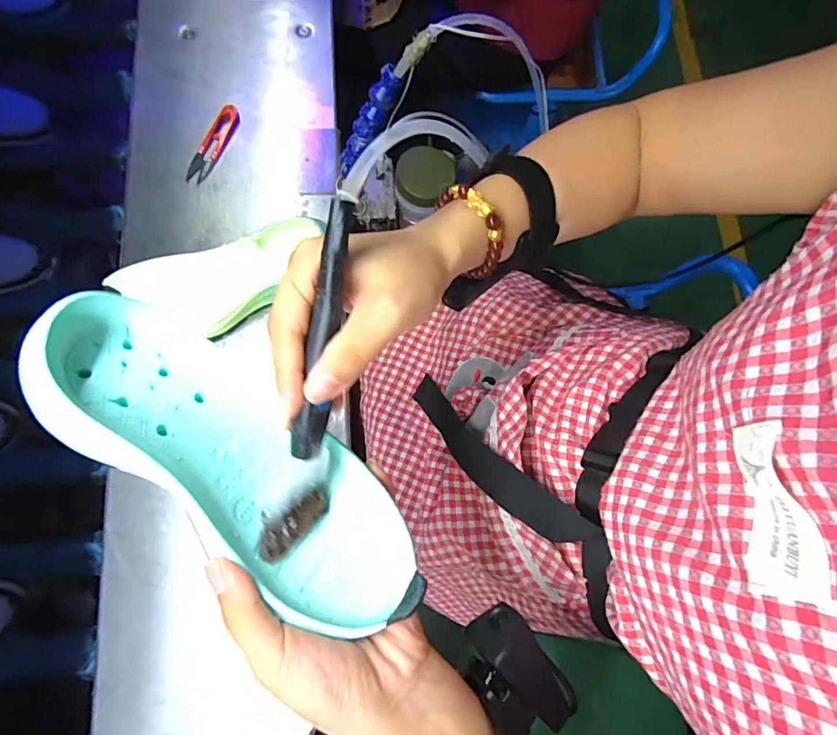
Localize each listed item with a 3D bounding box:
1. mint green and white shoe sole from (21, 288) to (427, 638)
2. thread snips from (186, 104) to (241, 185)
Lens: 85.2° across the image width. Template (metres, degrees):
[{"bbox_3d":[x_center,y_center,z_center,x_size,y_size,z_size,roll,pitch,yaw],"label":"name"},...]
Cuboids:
[{"bbox_3d":[-0.089,0.047,0.232,0.204,0.045,0.085,41,48,-2],"label":"mint green and white shoe sole"},{"bbox_3d":[-0.237,-0.261,0.525,0.024,0.010,0.104,21,82,2],"label":"thread snips"}]

